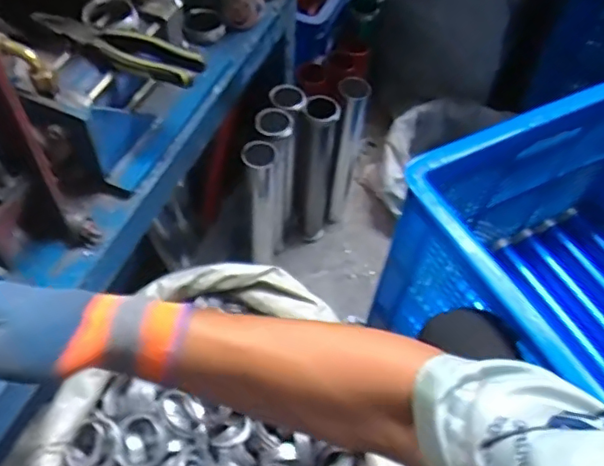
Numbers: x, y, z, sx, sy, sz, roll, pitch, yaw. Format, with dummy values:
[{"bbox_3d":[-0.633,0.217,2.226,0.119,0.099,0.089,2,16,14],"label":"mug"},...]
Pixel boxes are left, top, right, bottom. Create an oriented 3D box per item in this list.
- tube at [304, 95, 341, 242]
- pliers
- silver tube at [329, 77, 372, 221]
[{"bbox_3d":[0.023,-0.101,1.031,0.059,0.329,0.051,8,56,1],"label":"tube"},{"bbox_3d":[-0.199,-0.202,0.623,0.191,0.024,0.044,18,57,8],"label":"pliers"},{"bbox_3d":[0.077,-0.142,1.054,0.048,0.314,0.059,12,57,4],"label":"silver tube"}]

